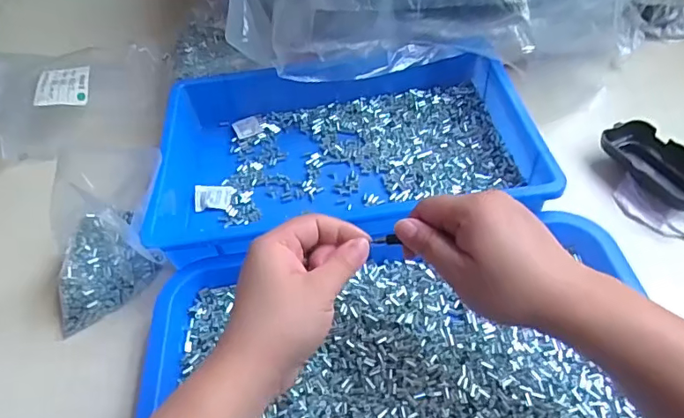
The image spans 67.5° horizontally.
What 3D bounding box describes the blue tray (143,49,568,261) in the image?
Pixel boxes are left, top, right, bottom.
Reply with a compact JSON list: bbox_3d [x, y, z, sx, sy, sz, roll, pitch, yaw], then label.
[{"bbox_3d":[-0.006,-0.074,0.540,0.364,0.060,0.250,-9,49,0],"label":"blue tray"}]

